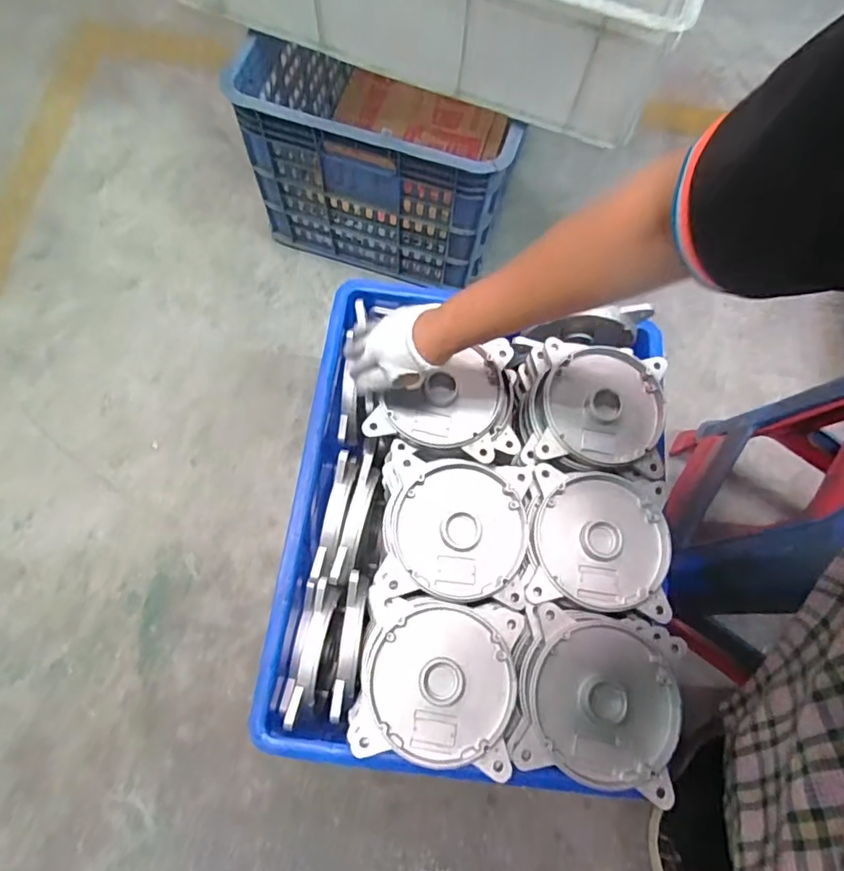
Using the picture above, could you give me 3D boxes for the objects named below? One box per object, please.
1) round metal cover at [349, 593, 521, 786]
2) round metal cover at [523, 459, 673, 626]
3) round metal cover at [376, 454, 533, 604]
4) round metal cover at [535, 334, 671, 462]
[{"bbox_3d":[0.016,0.237,0.534,0.145,0.027,0.142,10,71,1],"label":"round metal cover"},{"bbox_3d":[0.190,0.111,0.587,0.149,0.041,0.146,8,71,0],"label":"round metal cover"},{"bbox_3d":[0.037,0.097,0.578,0.148,0.026,0.145,7,71,0],"label":"round metal cover"},{"bbox_3d":[0.206,-0.033,0.640,0.150,0.035,0.145,9,71,1],"label":"round metal cover"}]

